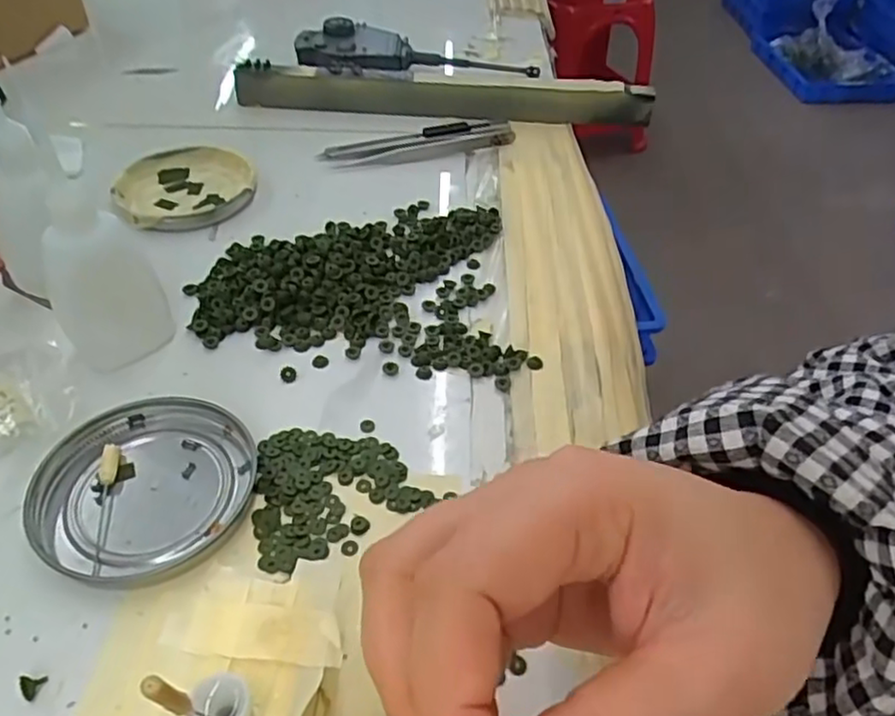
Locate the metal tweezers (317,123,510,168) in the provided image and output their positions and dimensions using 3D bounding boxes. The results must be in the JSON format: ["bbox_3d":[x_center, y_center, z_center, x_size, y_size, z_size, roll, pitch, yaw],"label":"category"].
[{"bbox_3d":[-0.018,-0.141,0.446,0.127,0.009,0.025,-12,47,-14],"label":"metal tweezers"}]

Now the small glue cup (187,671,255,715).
[{"bbox_3d":[-0.054,0.087,0.164,0.014,0.019,0.013,1,45,-1],"label":"small glue cup"}]

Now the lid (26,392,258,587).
[{"bbox_3d":[-0.114,0.048,0.254,0.074,0.009,0.076,1,45,-1],"label":"lid"}]

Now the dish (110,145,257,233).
[{"bbox_3d":[-0.156,-0.102,0.400,0.078,0.008,0.075,1,45,-1],"label":"dish"}]

